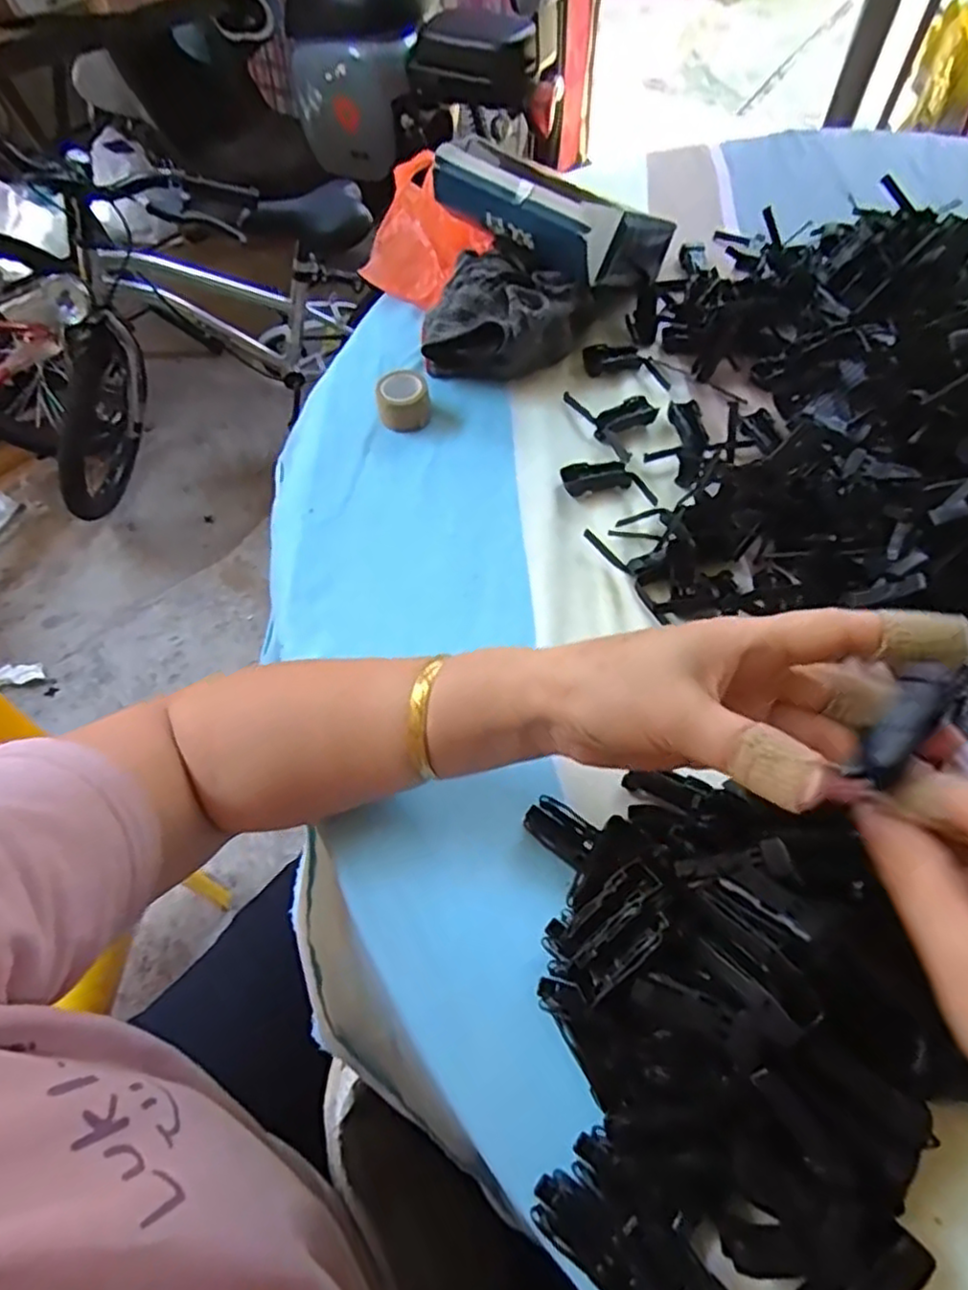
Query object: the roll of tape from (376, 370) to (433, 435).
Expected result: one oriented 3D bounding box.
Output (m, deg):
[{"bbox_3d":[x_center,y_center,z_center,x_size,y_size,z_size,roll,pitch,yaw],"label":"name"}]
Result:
[{"bbox_3d":[-0.058,-0.177,0.497,0.037,0.023,0.041,-6,58,-4],"label":"roll of tape"}]

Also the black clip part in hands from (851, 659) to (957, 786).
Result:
[{"bbox_3d":[0.139,0.027,0.230,0.015,0.009,0.043,37,85,21],"label":"black clip part in hands"}]

